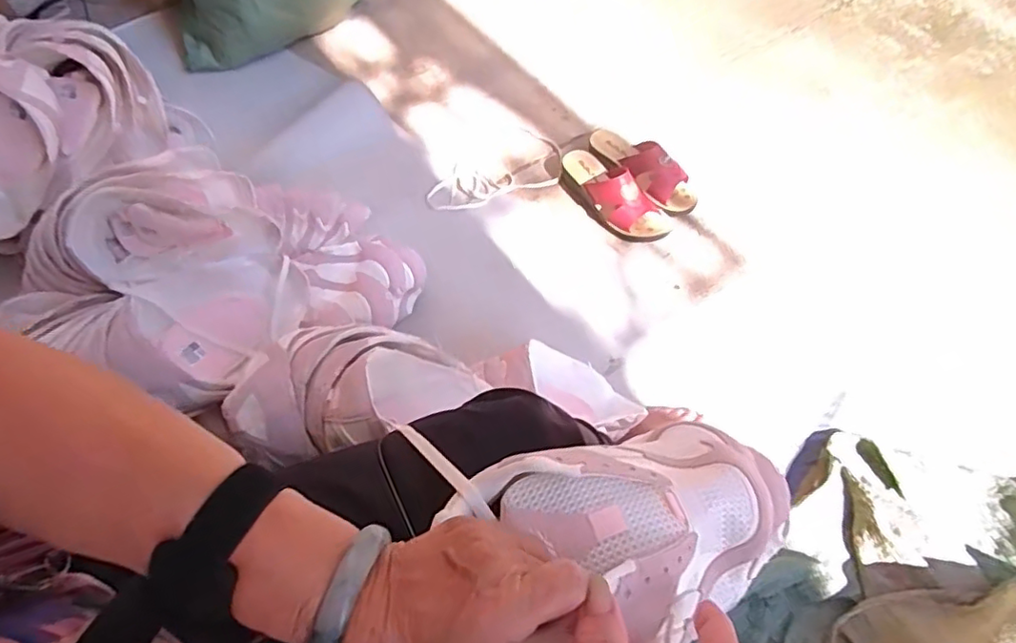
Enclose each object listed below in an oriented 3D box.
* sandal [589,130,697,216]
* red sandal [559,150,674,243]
[{"bbox_3d":[0.234,-0.275,1.067,0.069,0.077,0.230,-38,67,-22],"label":"sandal"},{"bbox_3d":[0.179,-0.226,1.035,0.089,0.084,0.232,-37,67,-21],"label":"red sandal"}]

